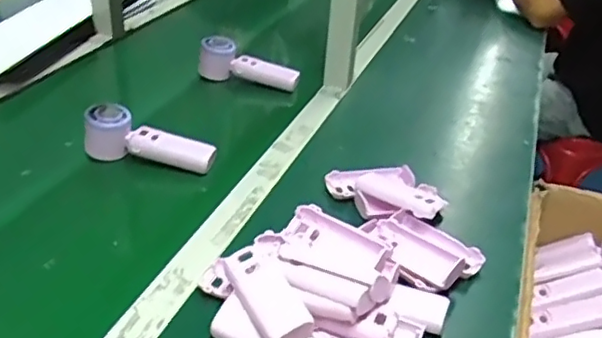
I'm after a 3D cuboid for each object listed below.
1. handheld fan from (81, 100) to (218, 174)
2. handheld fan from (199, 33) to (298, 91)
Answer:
[{"bbox_3d":[-0.191,-0.033,0.780,0.165,0.071,0.047,9,34,5],"label":"handheld fan"},{"bbox_3d":[-0.083,-0.174,1.010,0.164,0.071,0.046,10,6,6],"label":"handheld fan"}]

